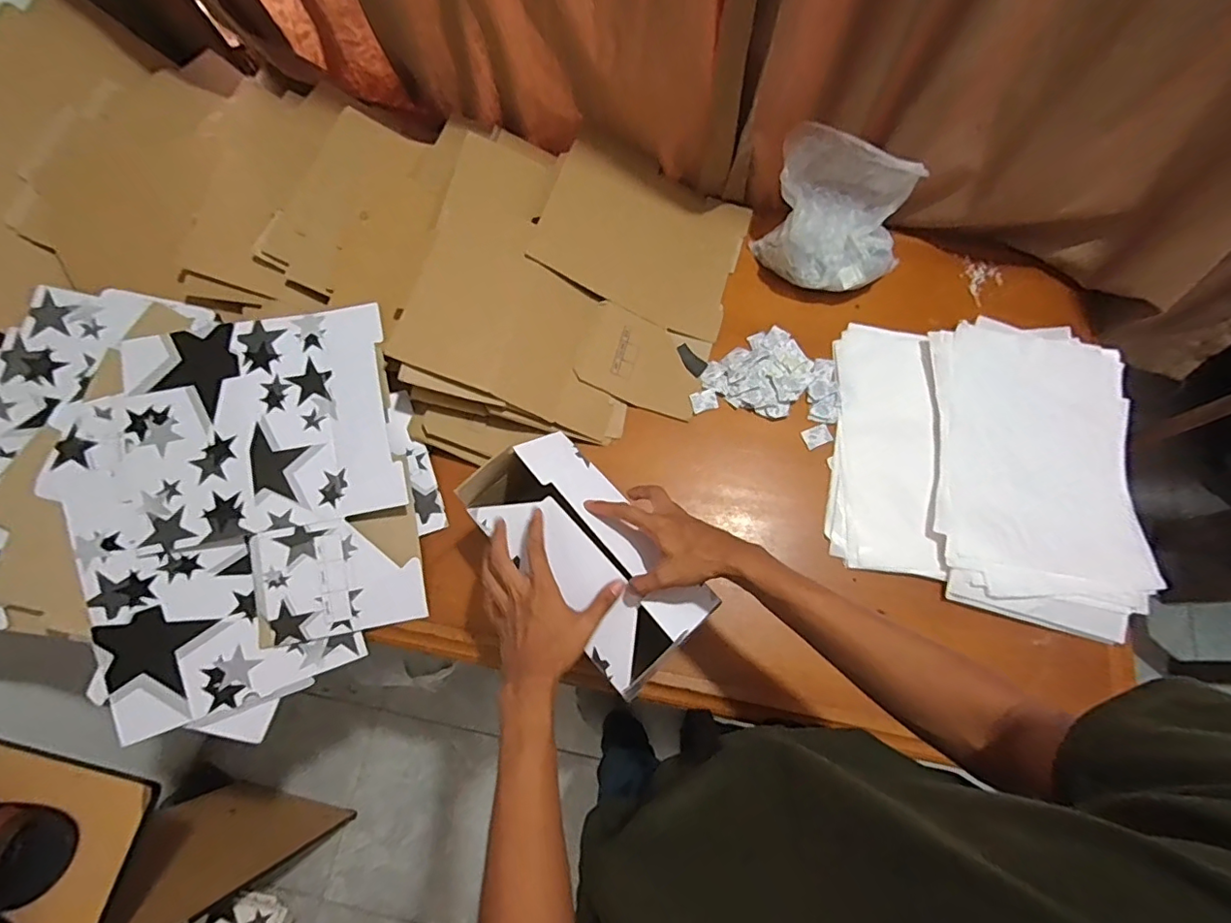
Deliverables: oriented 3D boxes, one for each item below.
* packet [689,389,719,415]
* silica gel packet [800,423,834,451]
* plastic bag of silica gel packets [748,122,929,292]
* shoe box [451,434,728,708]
[{"bbox_3d":[0.129,-0.089,0.794,0.040,0.007,0.031,-16,72,-6],"label":"packet"},{"bbox_3d":[0.288,-0.036,0.778,0.039,0.004,0.030,-20,73,-7],"label":"silica gel packet"},{"bbox_3d":[0.320,-0.359,0.796,0.206,0.151,0.158,23,73,7],"label":"plastic bag of silica gel packets"},{"bbox_3d":[-0.033,0.100,0.621,0.145,0.098,0.291,-38,72,-12],"label":"shoe box"}]

